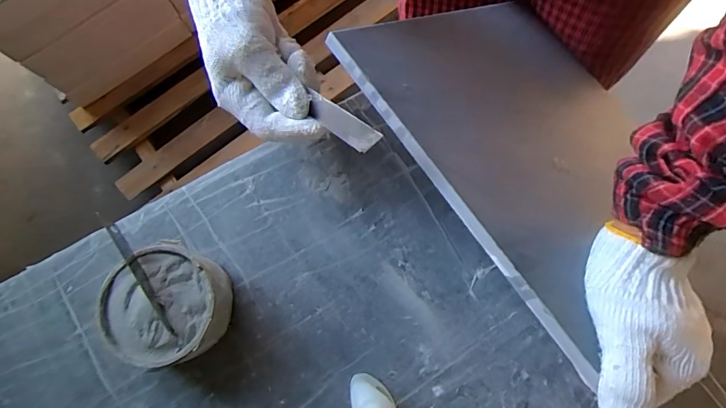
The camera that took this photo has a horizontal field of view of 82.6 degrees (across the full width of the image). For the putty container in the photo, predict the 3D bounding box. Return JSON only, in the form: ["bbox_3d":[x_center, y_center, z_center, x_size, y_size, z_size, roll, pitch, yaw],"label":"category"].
[{"bbox_3d":[-0.146,0.077,0.315,0.084,0.046,0.079,0,77,-1],"label":"putty container"}]

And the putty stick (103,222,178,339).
[{"bbox_3d":[-0.161,0.053,0.298,0.007,0.005,0.096,-35,80,-9],"label":"putty stick"}]

